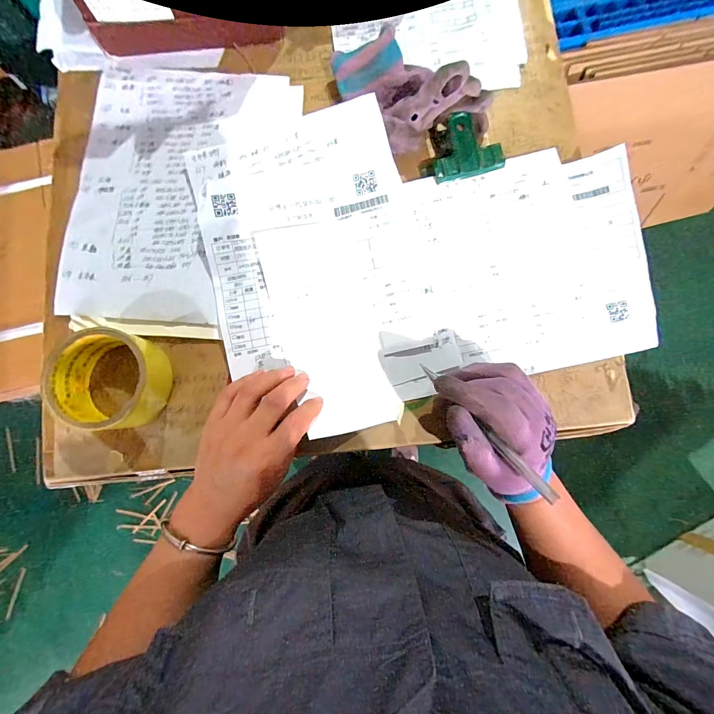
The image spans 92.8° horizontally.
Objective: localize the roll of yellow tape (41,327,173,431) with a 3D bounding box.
[{"bbox_3d":[-0.226,0.022,0.315,0.085,0.048,0.092,0,81,1],"label":"roll of yellow tape"}]

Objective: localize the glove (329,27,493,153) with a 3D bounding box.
[{"bbox_3d":[0.048,-0.278,0.351,0.176,0.060,0.092,40,84,7],"label":"glove"}]

